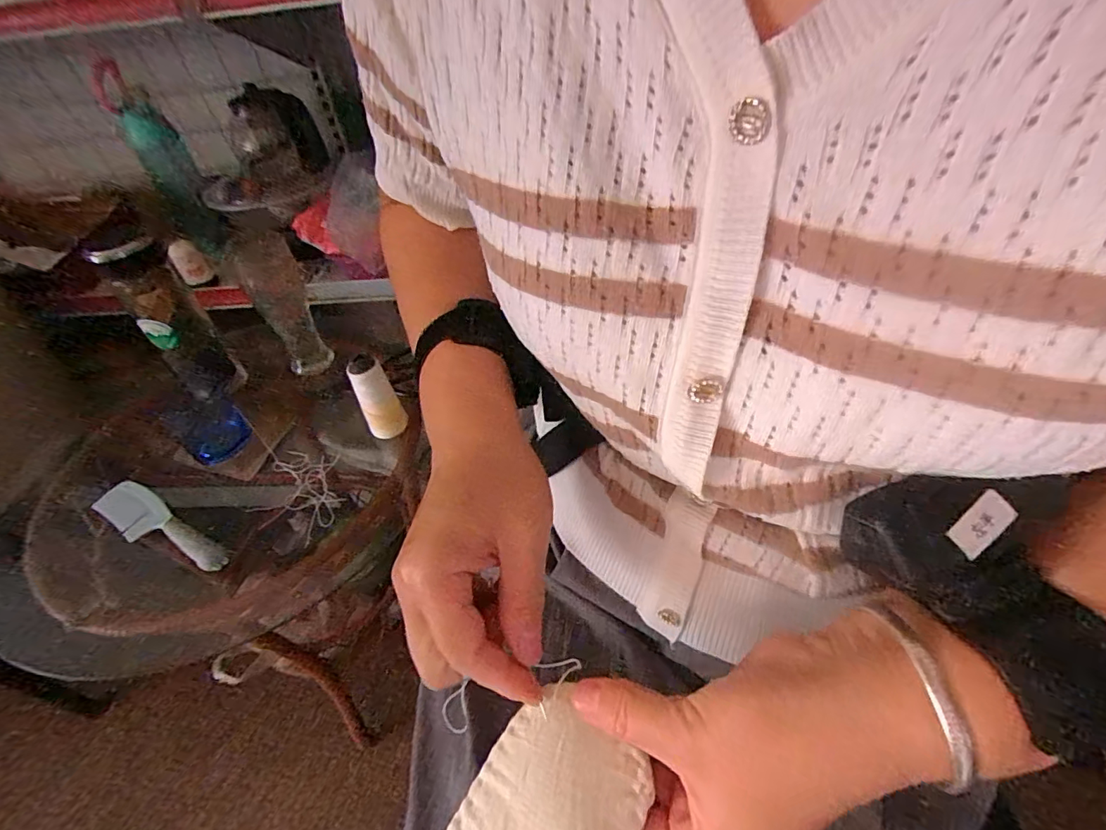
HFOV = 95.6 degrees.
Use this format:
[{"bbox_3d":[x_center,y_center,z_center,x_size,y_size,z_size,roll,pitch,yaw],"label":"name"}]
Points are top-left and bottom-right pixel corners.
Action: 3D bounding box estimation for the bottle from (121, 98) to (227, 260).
[{"bbox_3d":[-0.632,-0.387,0.852,0.066,0.082,0.299,-27,84,-20],"label":"bottle"}]

